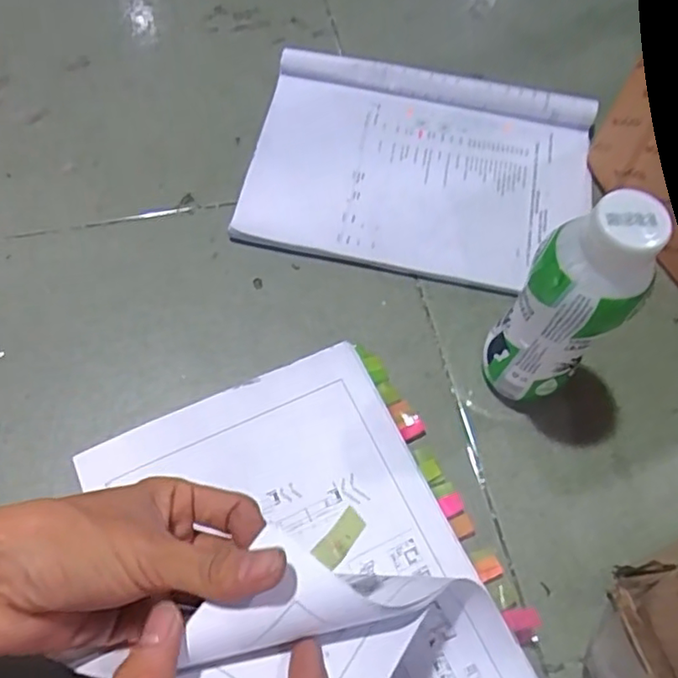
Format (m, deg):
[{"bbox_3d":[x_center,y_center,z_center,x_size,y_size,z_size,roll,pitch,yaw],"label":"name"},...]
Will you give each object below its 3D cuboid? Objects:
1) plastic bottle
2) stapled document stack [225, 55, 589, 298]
[{"bbox_3d":[0.140,-0.012,0.405,0.059,0.199,0.054,1,65,-2],"label":"plastic bottle"},{"bbox_3d":[0.074,-0.149,0.568,0.296,0.023,0.205,10,70,-1],"label":"stapled document stack"}]

